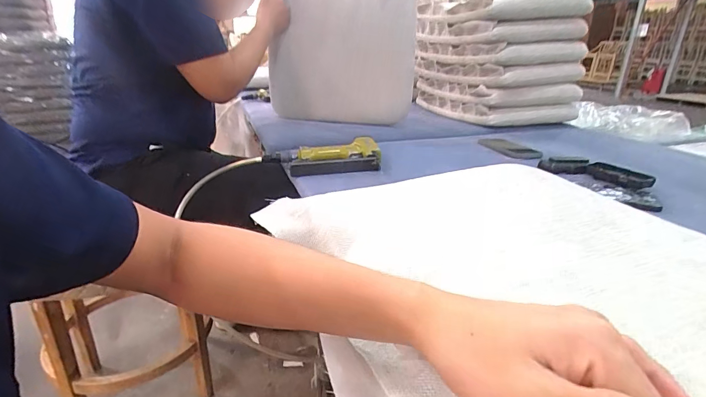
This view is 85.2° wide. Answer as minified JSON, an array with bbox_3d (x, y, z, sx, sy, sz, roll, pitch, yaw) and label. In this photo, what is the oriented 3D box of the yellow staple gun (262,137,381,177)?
[{"bbox_3d":[-0.065,-0.088,0.794,0.236,0.042,0.107,-3,23,-10],"label":"yellow staple gun"}]

